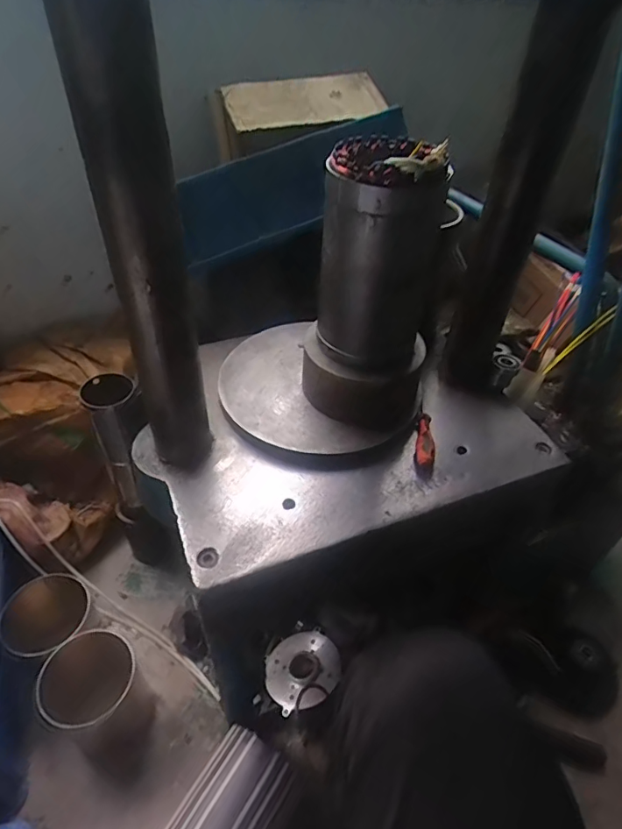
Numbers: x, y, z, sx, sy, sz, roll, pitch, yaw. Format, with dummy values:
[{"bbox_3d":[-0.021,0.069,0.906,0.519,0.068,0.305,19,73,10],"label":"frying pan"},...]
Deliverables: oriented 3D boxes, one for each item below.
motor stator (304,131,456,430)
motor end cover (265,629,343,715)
[{"bbox_3d":[0.064,-0.135,0.543,0.128,0.273,0.128,9,44,7],"label":"motor stator"},{"bbox_3d":[-0.013,0.397,0.782,0.120,0.037,0.113,-18,25,-15],"label":"motor end cover"}]

